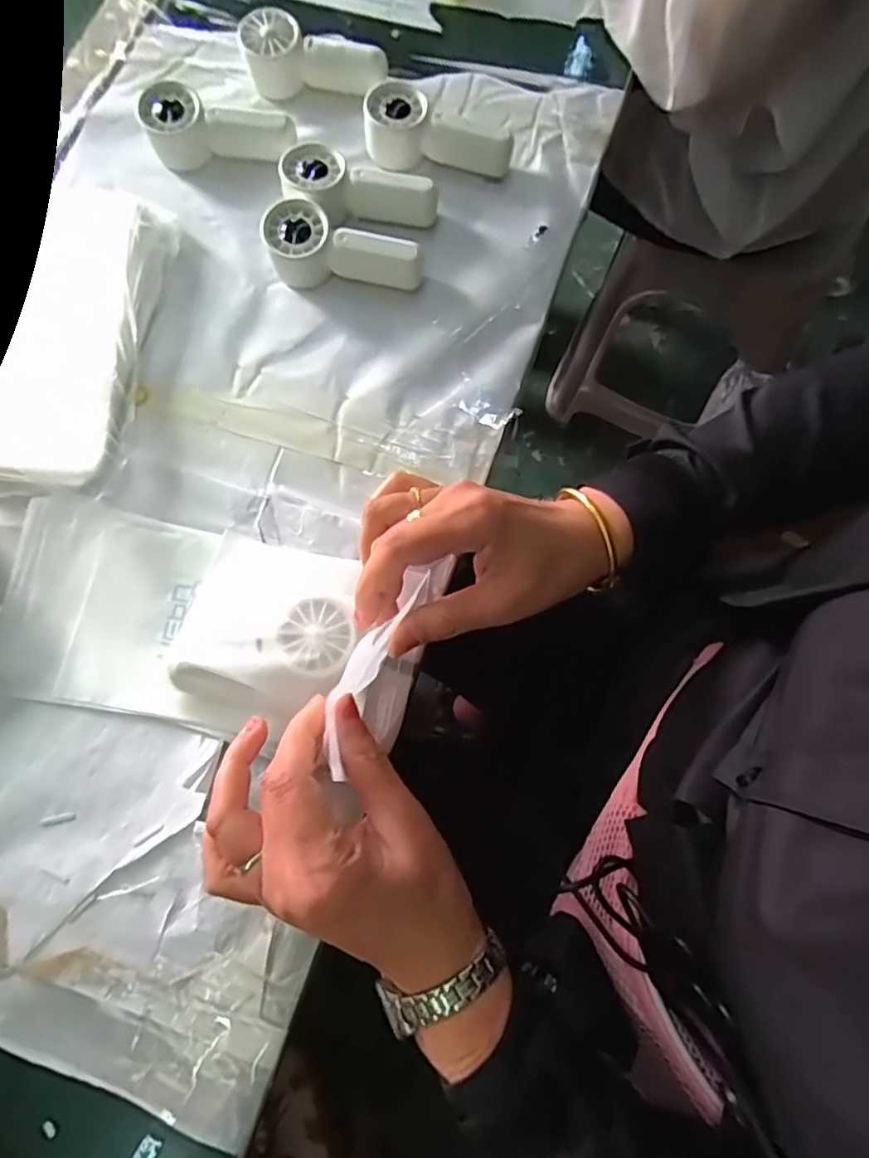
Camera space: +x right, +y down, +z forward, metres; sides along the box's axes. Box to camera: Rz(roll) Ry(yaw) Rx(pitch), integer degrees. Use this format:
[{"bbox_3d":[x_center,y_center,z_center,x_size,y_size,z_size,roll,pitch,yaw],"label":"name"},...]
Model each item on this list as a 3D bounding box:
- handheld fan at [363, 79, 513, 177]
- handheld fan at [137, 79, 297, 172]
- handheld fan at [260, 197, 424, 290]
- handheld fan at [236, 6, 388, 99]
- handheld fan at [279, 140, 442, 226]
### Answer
[{"bbox_3d":[0.004,-0.332,0.430,0.110,0.034,0.042,8,76,3],"label":"handheld fan"},{"bbox_3d":[-0.163,-0.332,0.432,0.107,0.032,0.041,16,77,5],"label":"handheld fan"},{"bbox_3d":[-0.066,-0.226,0.405,0.108,0.032,0.040,18,77,5],"label":"handheld fan"},{"bbox_3d":[-0.094,-0.400,0.450,0.111,0.037,0.045,13,76,4],"label":"handheld fan"},{"bbox_3d":[-0.057,-0.273,0.418,0.109,0.033,0.047,22,77,6],"label":"handheld fan"}]

